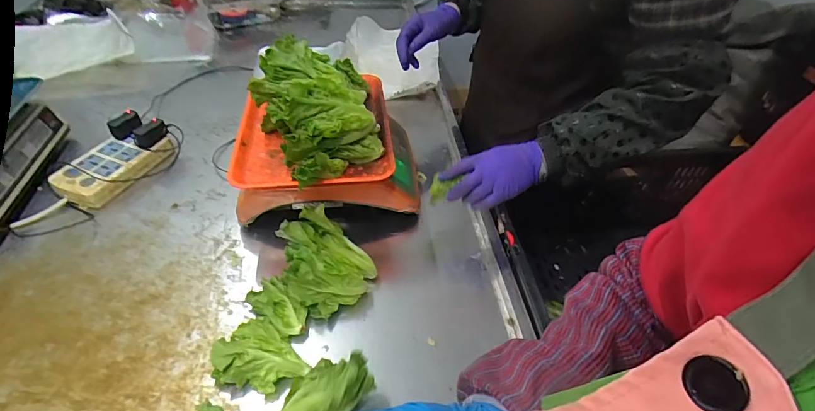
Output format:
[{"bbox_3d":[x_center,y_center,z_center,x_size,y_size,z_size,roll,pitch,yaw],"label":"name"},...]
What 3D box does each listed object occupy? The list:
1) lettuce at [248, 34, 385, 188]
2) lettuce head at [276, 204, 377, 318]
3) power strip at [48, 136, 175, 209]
[{"bbox_3d":[-0.134,-0.146,0.623,0.170,0.095,0.262,-11,47,-15],"label":"lettuce"},{"bbox_3d":[-0.120,0.080,0.586,0.135,0.080,0.120,31,51,24],"label":"lettuce head"},{"bbox_3d":[-0.510,-0.069,0.736,0.109,0.038,0.177,17,46,13],"label":"power strip"}]

